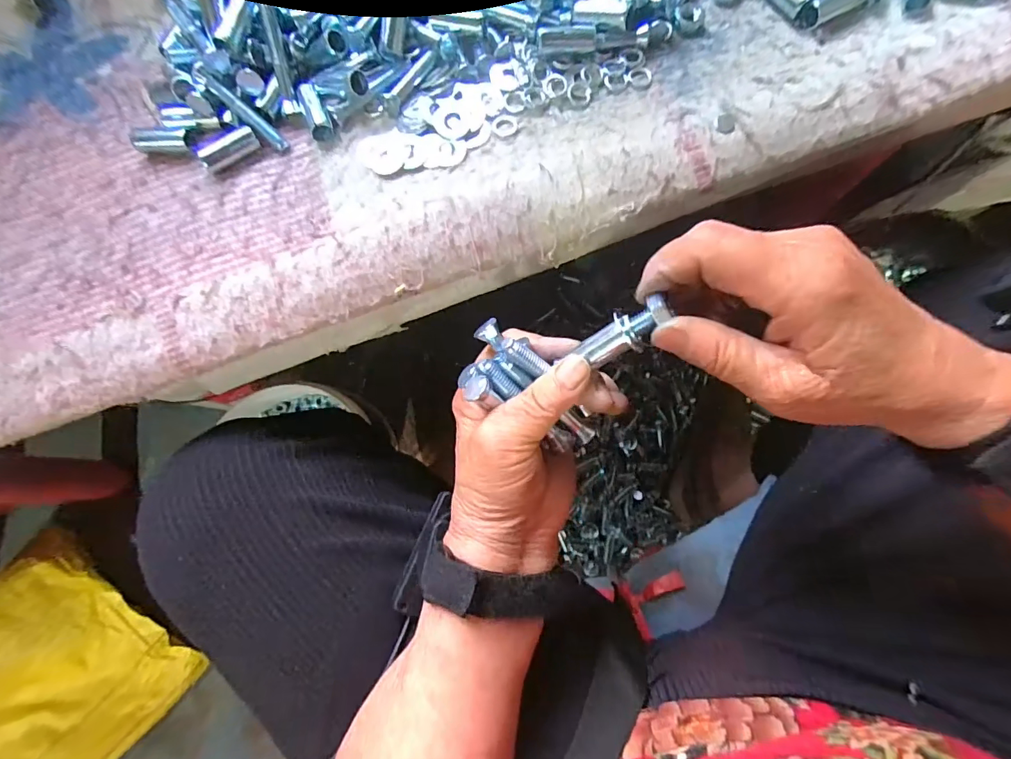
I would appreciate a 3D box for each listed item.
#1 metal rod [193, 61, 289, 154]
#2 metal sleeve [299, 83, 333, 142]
[{"bbox_3d":[-0.149,-0.152,0.259,0.056,0.004,0.008,42,85,-19],"label":"metal rod"},{"bbox_3d":[-0.110,-0.155,0.266,0.011,0.011,0.038,-21,82,-1],"label":"metal sleeve"}]

